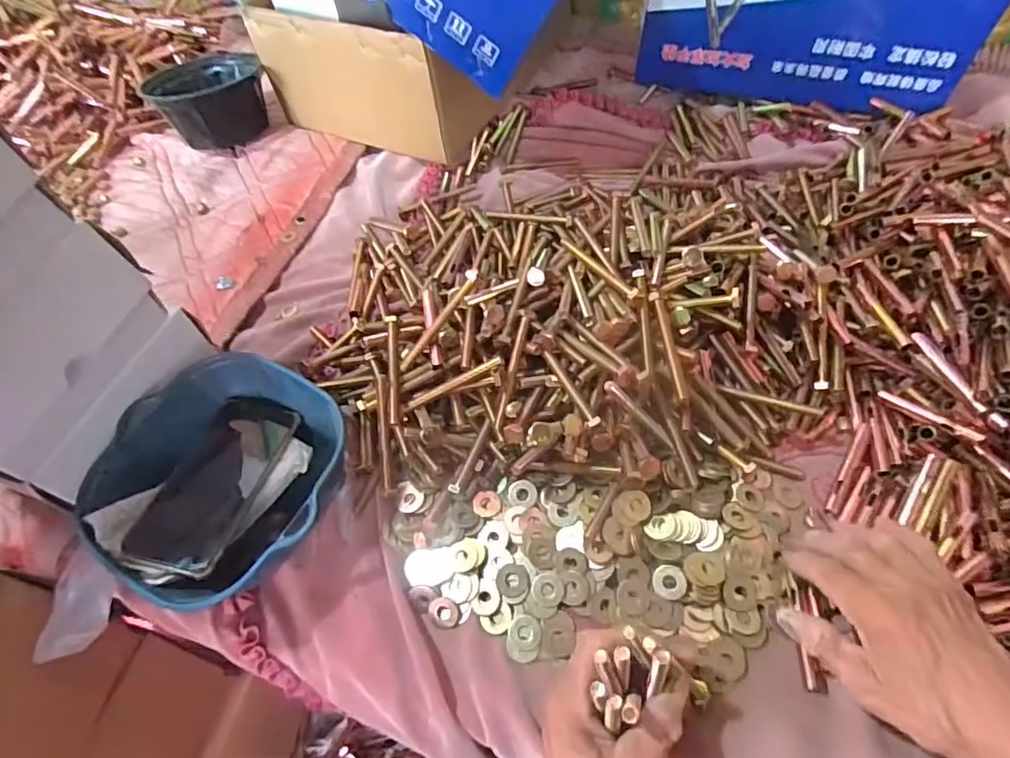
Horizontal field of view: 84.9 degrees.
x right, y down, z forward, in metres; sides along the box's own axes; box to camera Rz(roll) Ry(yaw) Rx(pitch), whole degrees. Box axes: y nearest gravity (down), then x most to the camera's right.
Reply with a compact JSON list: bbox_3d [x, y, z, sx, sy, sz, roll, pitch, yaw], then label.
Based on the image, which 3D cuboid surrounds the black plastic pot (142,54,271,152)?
[{"bbox_3d":[-0.424,-0.413,0.800,0.143,0.083,0.138,-2,58,3],"label":"black plastic pot"}]

